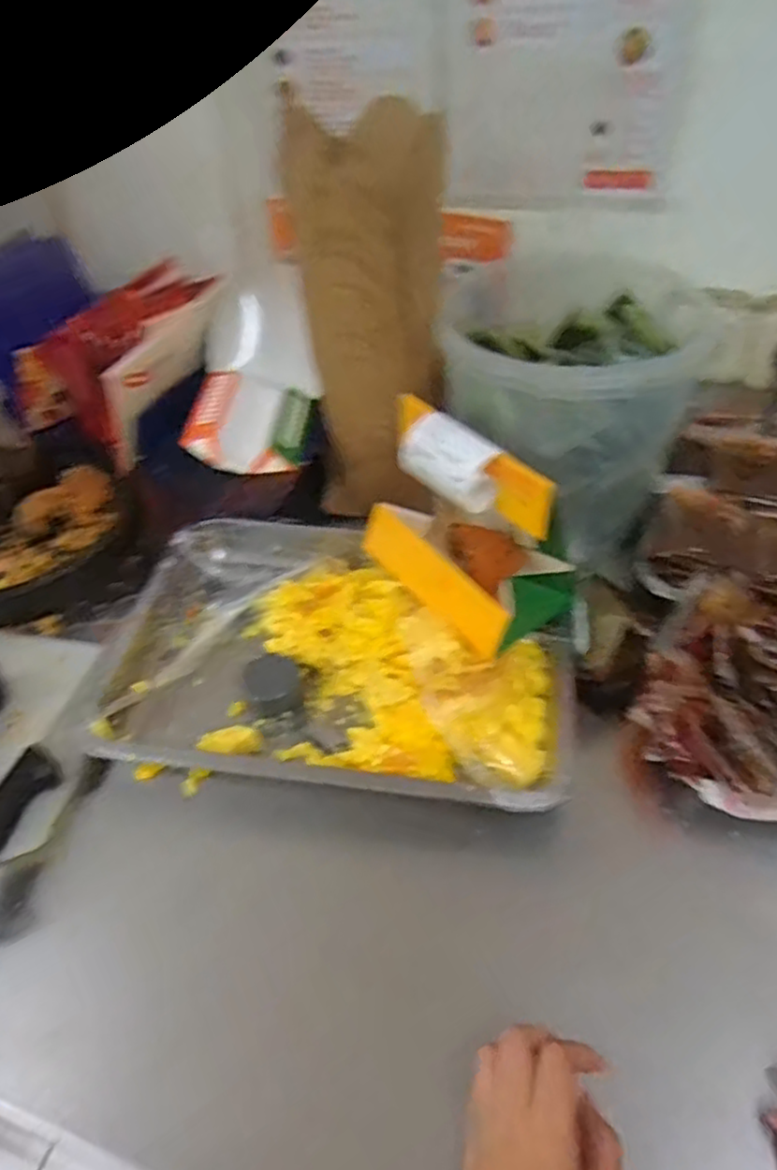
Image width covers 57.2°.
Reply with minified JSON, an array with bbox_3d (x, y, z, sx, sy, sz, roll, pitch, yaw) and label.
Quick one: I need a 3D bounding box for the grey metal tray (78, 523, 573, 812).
[{"bbox_3d":[-0.041,0.058,0.640,0.400,0.059,0.289,7,45,11],"label":"grey metal tray"}]

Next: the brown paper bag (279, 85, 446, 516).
[{"bbox_3d":[-0.014,-0.230,0.650,0.125,0.329,0.092,-1,44,3],"label":"brown paper bag"}]

